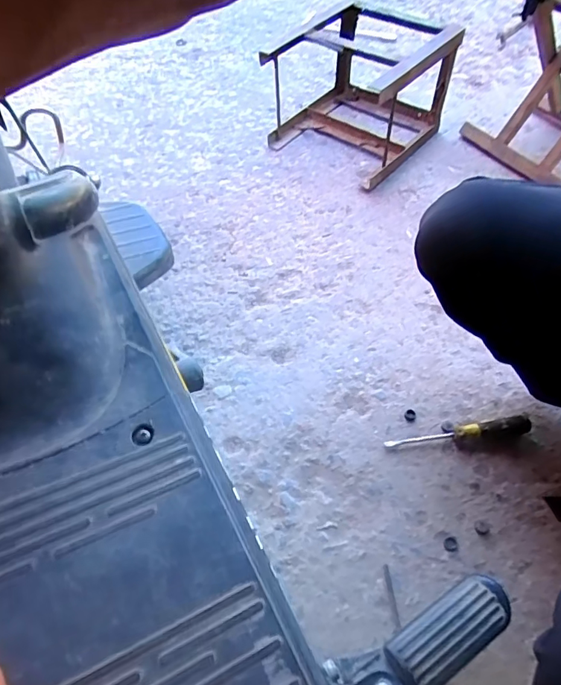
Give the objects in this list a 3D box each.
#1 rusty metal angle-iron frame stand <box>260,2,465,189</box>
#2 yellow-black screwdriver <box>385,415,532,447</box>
[{"bbox_3d":[0.183,-0.546,1.007,0.295,0.220,0.342,32,62,21],"label":"rusty metal angle-iron frame stand"},{"bbox_3d":[0.241,0.121,0.641,0.196,0.029,0.022,-6,55,-3],"label":"yellow-black screwdriver"}]

